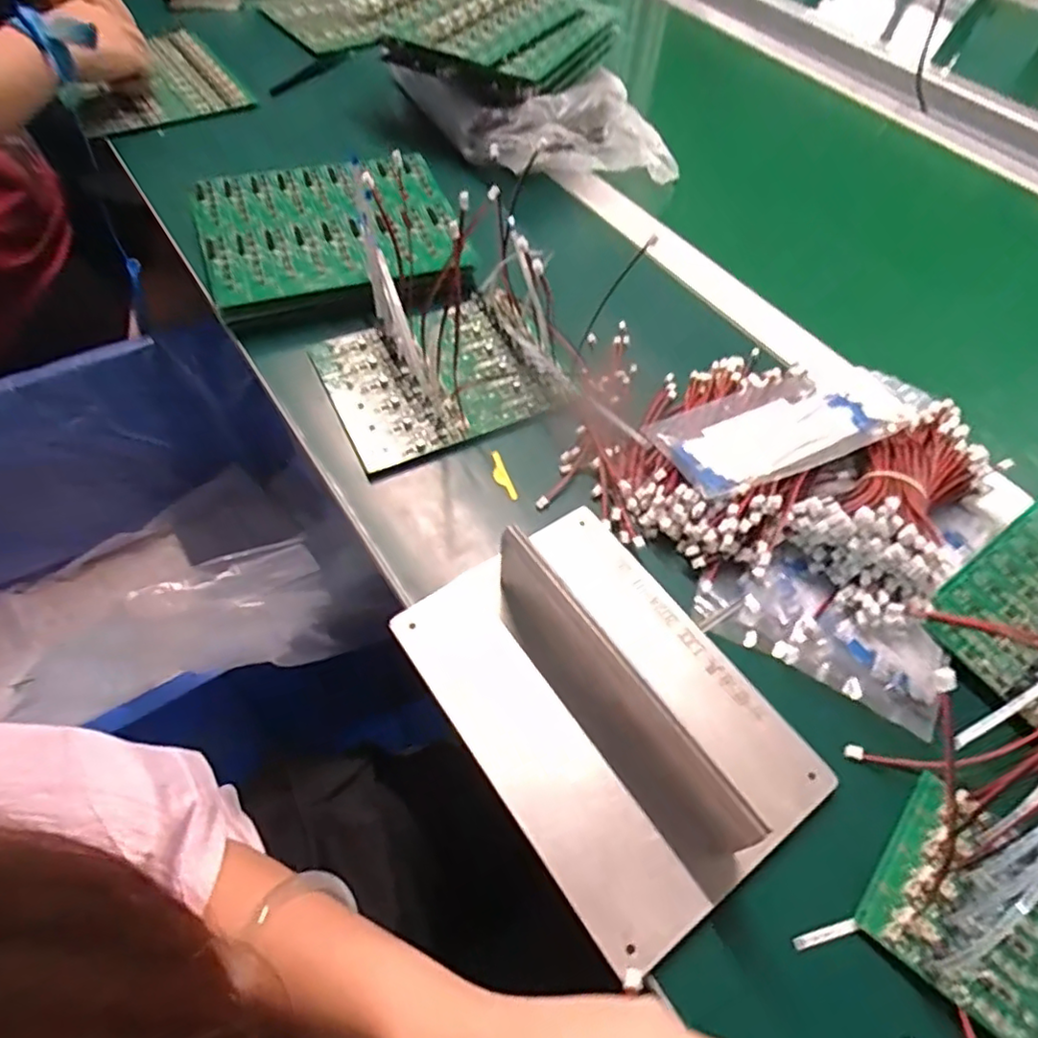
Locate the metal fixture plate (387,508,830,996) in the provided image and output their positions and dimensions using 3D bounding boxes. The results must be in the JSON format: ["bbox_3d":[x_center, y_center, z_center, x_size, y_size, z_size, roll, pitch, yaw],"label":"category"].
[{"bbox_3d":[0.045,0.080,0.311,0.137,0.062,0.200,-29,63,-22],"label":"metal fixture plate"}]

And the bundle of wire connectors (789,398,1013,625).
[{"bbox_3d":[0.234,-0.006,0.374,0.149,0.057,0.079,-32,64,-23],"label":"bundle of wire connectors"}]

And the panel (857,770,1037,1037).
[{"bbox_3d":[0.218,0.180,0.277,0.102,0.022,0.084,37,61,19],"label":"panel"}]

